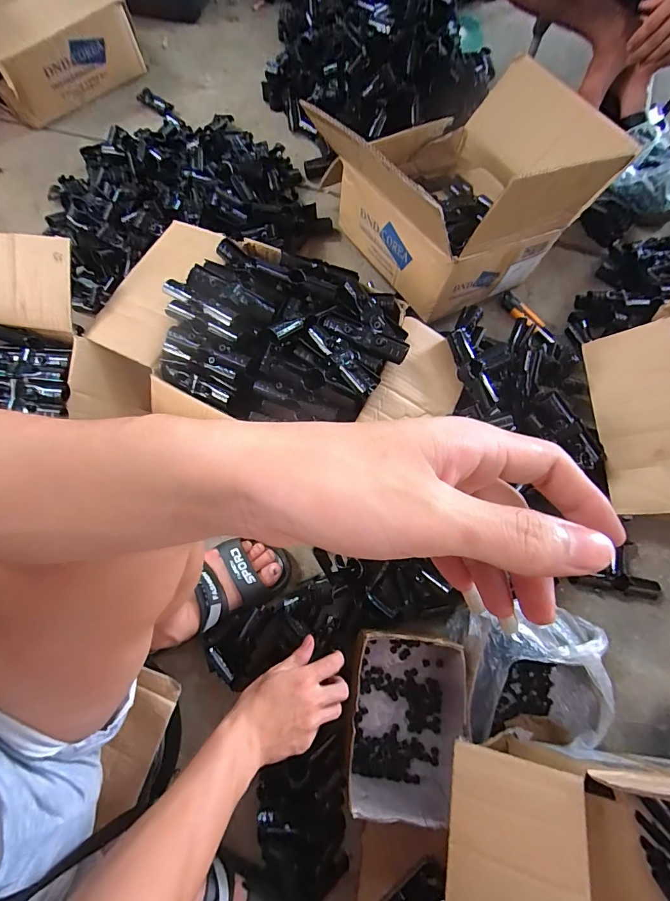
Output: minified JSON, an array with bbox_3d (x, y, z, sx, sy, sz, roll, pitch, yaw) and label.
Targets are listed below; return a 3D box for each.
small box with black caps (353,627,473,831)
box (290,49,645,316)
[{"bbox_3d":[0.098,0.368,0.547,0.155,0.098,0.210,8,73,0],"label":"small box with black caps"},{"bbox_3d":[0.222,-0.510,0.708,0.475,0.246,0.432,-40,79,-13],"label":"box"}]

